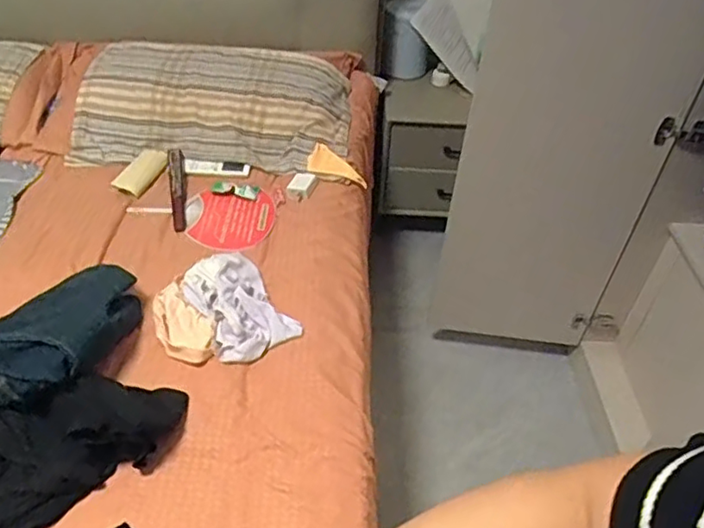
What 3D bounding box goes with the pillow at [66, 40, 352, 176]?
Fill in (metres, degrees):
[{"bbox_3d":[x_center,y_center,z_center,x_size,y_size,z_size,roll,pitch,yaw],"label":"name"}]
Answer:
[{"bbox_3d":[-0.337,-0.424,1.576,0.663,0.121,0.393,2,43,-2],"label":"pillow"}]

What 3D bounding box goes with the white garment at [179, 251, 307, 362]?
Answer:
[{"bbox_3d":[-0.211,0.069,1.122,0.153,0.055,0.237,-22,49,-25],"label":"white garment"}]

